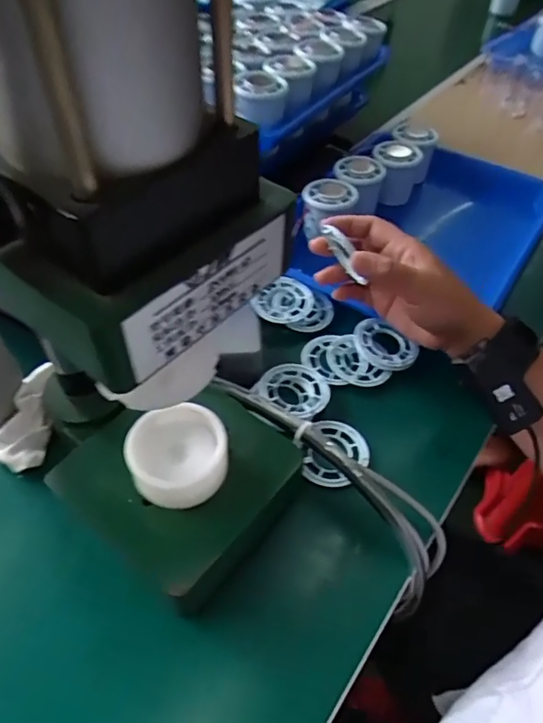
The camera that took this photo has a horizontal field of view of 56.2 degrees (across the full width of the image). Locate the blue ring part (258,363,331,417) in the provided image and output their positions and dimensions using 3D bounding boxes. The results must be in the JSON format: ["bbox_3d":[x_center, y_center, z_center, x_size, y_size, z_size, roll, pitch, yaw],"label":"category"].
[{"bbox_3d":[0.021,0.024,0.422,0.054,0.014,0.054,1,49,-1],"label":"blue ring part"}]

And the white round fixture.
[{"bbox_3d":[-0.059,0.056,0.326,0.059,0.033,0.064,1,49,-1],"label":"white round fixture"}]

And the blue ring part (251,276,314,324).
[{"bbox_3d":[0.011,-0.056,0.480,0.049,0.008,0.055,38,63,20],"label":"blue ring part"}]

